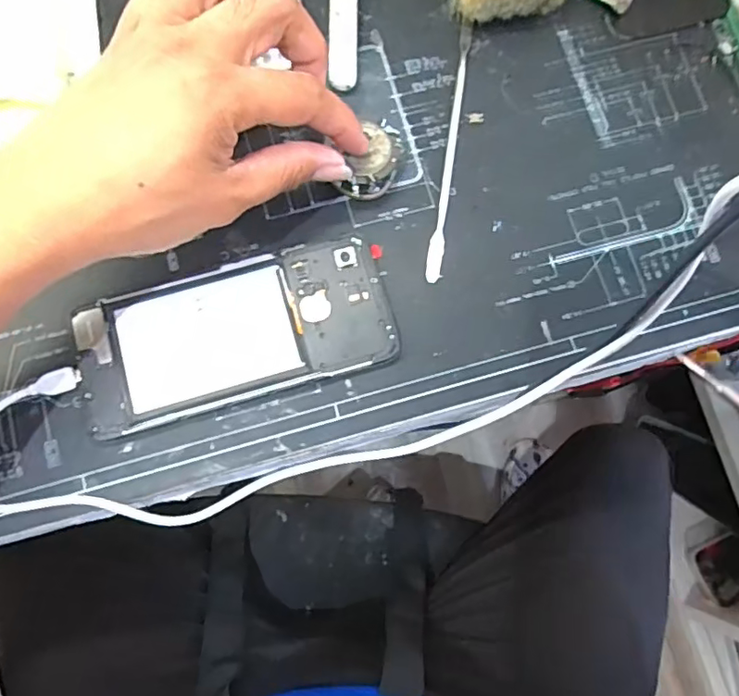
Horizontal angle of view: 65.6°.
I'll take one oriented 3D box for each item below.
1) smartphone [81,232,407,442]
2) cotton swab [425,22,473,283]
[{"bbox_3d":[-0.068,-0.008,0.296,0.156,0.008,0.070,-16,82,-4],"label":"smartphone"},{"bbox_3d":[0.045,-0.113,0.320,0.008,0.004,0.156,8,79,0],"label":"cotton swab"}]

